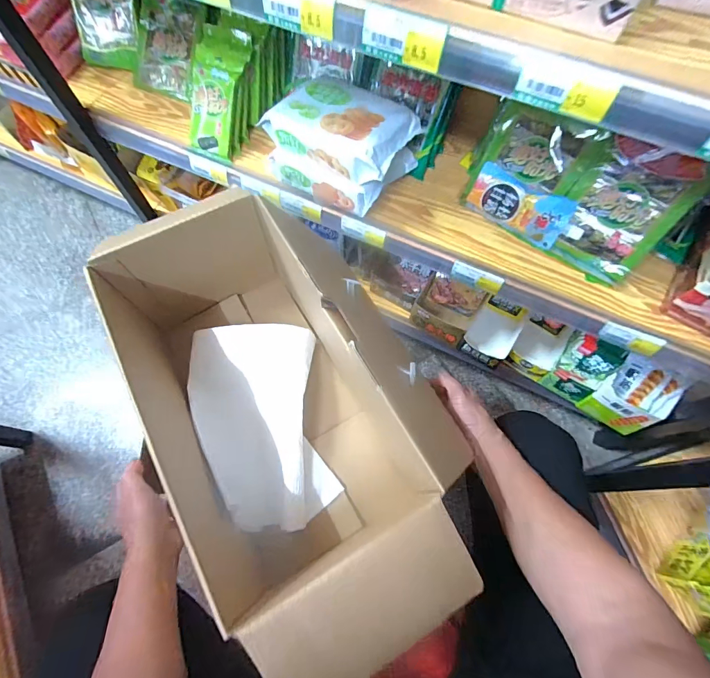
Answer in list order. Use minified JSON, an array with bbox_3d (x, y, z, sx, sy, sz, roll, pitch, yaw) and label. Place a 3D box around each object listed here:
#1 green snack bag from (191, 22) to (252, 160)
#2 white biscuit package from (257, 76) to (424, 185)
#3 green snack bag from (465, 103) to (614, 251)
[{"bbox_3d":[-0.229,-0.409,0.642,0.093,0.037,0.195,20,109,8],"label":"green snack bag"},{"bbox_3d":[-0.015,-0.316,0.566,0.189,0.042,0.139,30,71,12],"label":"white biscuit package"},{"bbox_3d":[0.257,-0.242,0.572,0.159,0.160,0.050,30,36,14],"label":"green snack bag"}]

